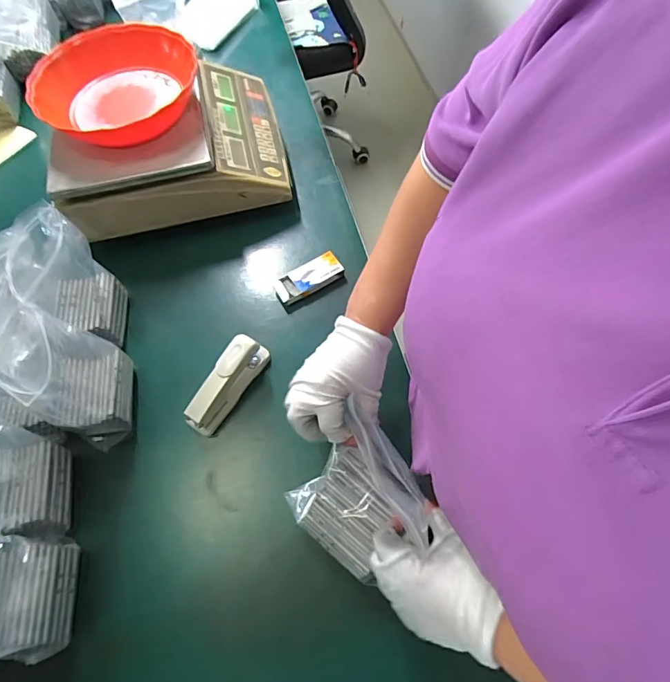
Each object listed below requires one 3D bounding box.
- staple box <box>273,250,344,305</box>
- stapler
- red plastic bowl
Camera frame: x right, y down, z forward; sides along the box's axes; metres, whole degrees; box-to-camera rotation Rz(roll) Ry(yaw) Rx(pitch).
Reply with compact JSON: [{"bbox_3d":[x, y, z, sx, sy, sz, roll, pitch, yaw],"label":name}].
[{"bbox_3d":[-0.036,-0.085,0.593,0.093,0.018,0.042,-30,67,-12],"label":"staple box"},{"bbox_3d":[-0.126,0.050,0.510,0.030,0.063,0.120,29,68,15],"label":"stapler"},{"bbox_3d":[-0.281,-0.334,0.578,0.204,0.055,0.192,-1,64,2],"label":"red plastic bowl"}]

